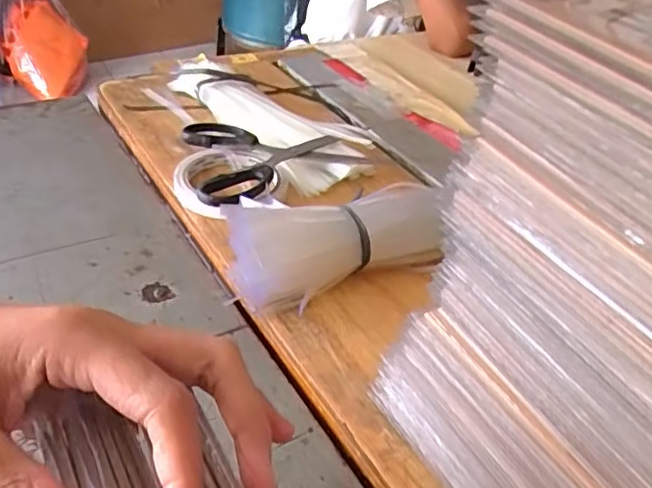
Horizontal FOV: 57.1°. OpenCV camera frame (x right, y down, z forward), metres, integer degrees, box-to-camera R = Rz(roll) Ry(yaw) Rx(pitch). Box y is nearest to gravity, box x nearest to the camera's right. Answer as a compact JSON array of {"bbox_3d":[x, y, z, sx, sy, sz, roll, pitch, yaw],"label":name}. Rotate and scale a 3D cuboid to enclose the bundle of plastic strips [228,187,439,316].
[{"bbox_3d":[0.011,0.002,0.442,0.163,0.053,0.077,-7,40,-18],"label":"bundle of plastic strips"}]

